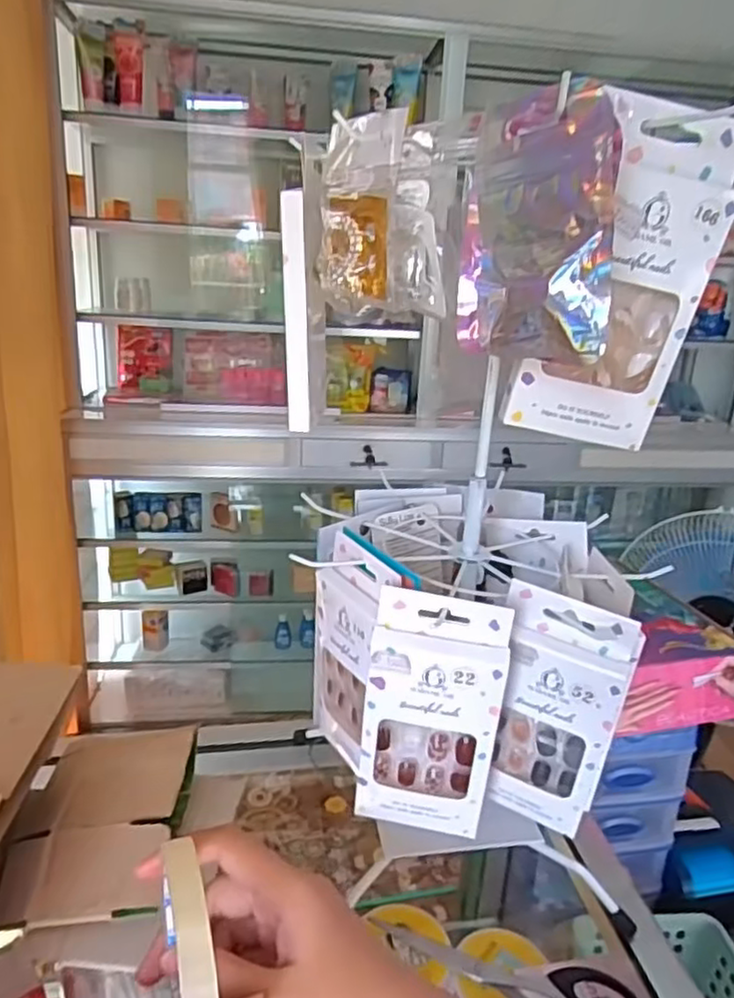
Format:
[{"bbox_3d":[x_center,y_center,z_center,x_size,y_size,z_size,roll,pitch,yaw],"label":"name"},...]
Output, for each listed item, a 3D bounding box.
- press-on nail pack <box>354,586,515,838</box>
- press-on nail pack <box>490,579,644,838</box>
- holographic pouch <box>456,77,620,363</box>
[{"bbox_3d":[0.033,0.116,0.364,0.069,0.137,0.015,6,19,10],"label":"press-on nail pack"},{"bbox_3d":[0.102,0.120,0.374,0.062,0.137,0.015,12,21,24],"label":"press-on nail pack"},{"bbox_3d":[0.062,-0.103,0.266,0.010,0.093,0.069,-15,22,-41],"label":"holographic pouch"}]

